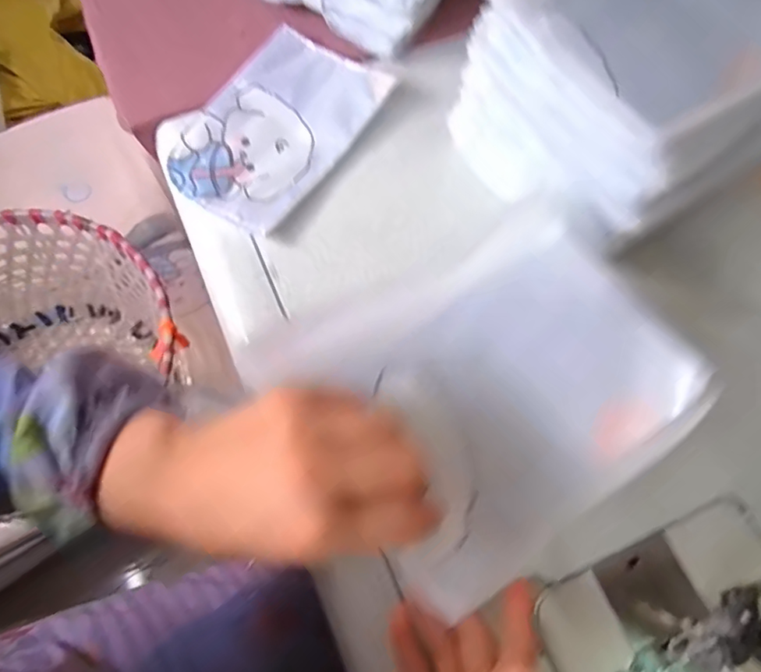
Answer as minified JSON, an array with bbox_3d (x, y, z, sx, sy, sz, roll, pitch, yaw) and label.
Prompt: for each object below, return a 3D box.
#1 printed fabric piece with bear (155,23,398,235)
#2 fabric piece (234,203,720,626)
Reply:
[{"bbox_3d":[-0.107,-0.202,0.497,0.156,0.017,0.206,34,69,12],"label":"printed fabric piece with bear"},{"bbox_3d":[0.063,0.030,0.311,0.217,0.031,0.174,-28,71,-14],"label":"fabric piece"}]

